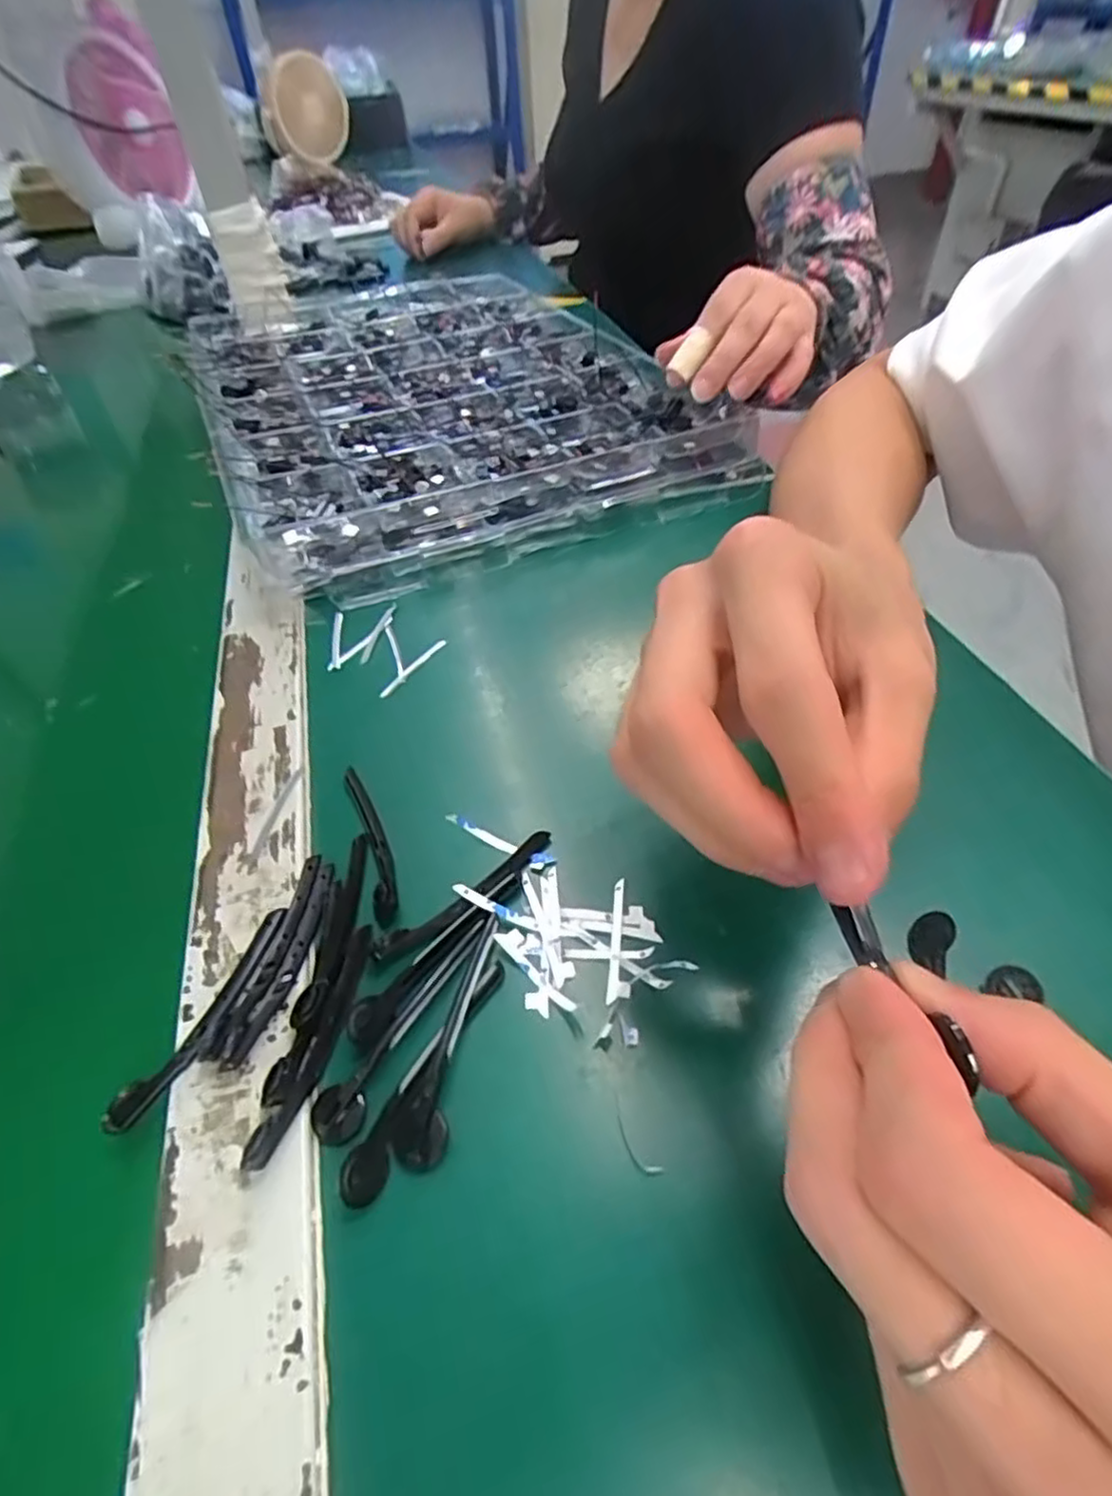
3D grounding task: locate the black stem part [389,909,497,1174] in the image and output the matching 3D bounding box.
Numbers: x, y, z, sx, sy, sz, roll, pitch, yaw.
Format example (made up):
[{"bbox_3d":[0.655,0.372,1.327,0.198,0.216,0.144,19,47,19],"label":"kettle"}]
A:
[{"bbox_3d":[-0.029,0.083,0.205,0.013,0.006,0.073,11,48,13],"label":"black stem part"}]

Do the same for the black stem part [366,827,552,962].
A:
[{"bbox_3d":[-0.030,0.049,0.238,0.072,0.004,0.011,-31,53,-25],"label":"black stem part"}]

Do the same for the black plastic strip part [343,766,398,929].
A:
[{"bbox_3d":[-0.069,0.031,0.256,0.010,0.008,0.074,-17,48,-13],"label":"black plastic strip part"}]

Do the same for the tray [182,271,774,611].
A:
[{"bbox_3d":[-0.097,-0.265,0.518,0.302,0.036,0.439,-20,49,-16],"label":"tray"}]

